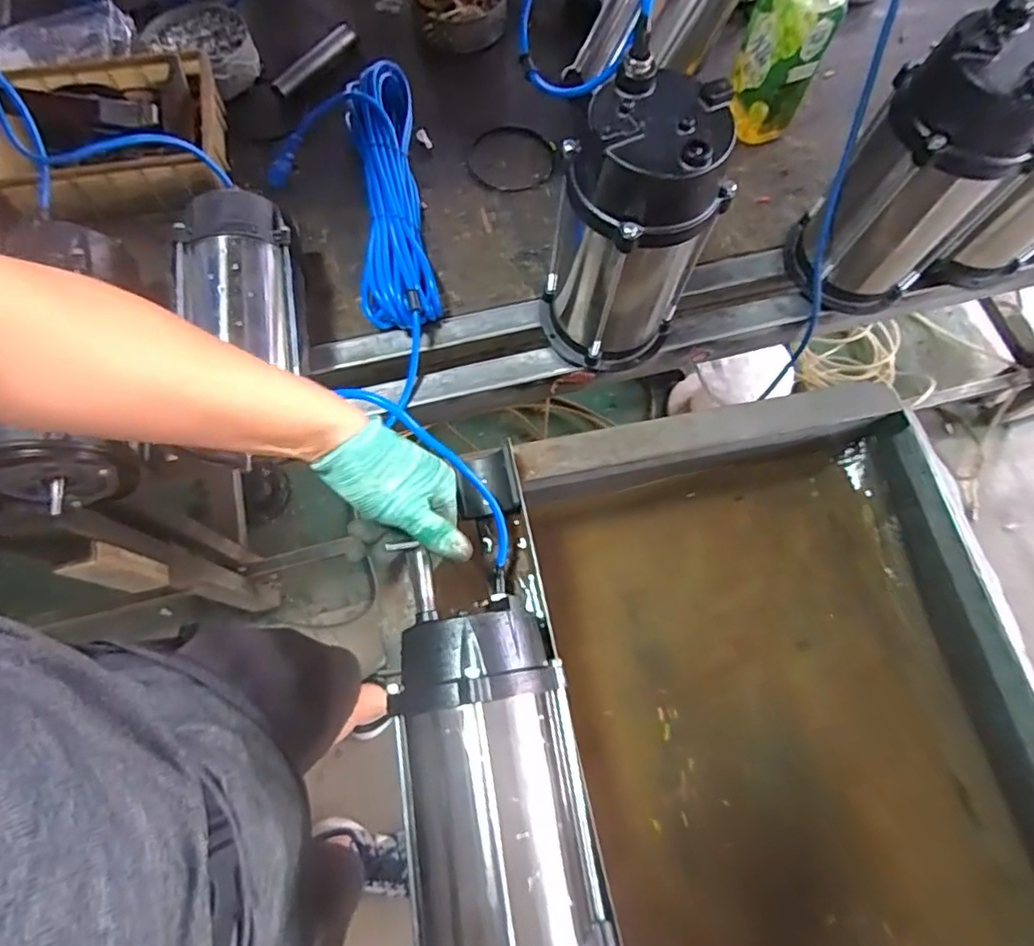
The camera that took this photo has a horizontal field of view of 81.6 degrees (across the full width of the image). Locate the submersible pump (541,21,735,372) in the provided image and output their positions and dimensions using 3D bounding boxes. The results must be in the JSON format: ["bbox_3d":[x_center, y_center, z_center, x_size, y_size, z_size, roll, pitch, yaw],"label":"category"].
[{"bbox_3d":[0.098,-0.209,0.553,0.127,0.261,0.120,-31,73,-9],"label":"submersible pump"}]

